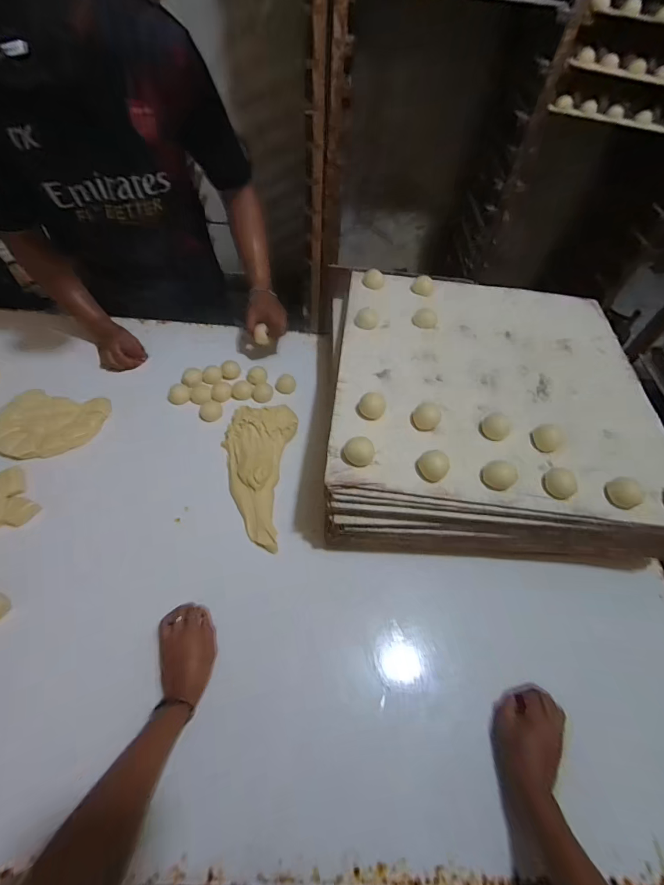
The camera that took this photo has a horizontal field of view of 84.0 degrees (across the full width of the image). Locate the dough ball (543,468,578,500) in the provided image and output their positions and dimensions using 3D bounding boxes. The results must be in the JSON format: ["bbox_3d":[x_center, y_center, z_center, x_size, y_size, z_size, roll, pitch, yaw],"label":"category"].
[{"bbox_3d":[0.343,0.061,0.554,0.041,0.023,0.045,2,54,-3],"label":"dough ball"}]

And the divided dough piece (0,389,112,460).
[{"bbox_3d":[-0.572,-0.039,0.739,0.208,0.021,0.151,8,59,2],"label":"divided dough piece"}]

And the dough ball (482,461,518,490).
[{"bbox_3d":[0.253,0.048,0.552,0.042,0.023,0.041,2,54,-3],"label":"dough ball"}]

